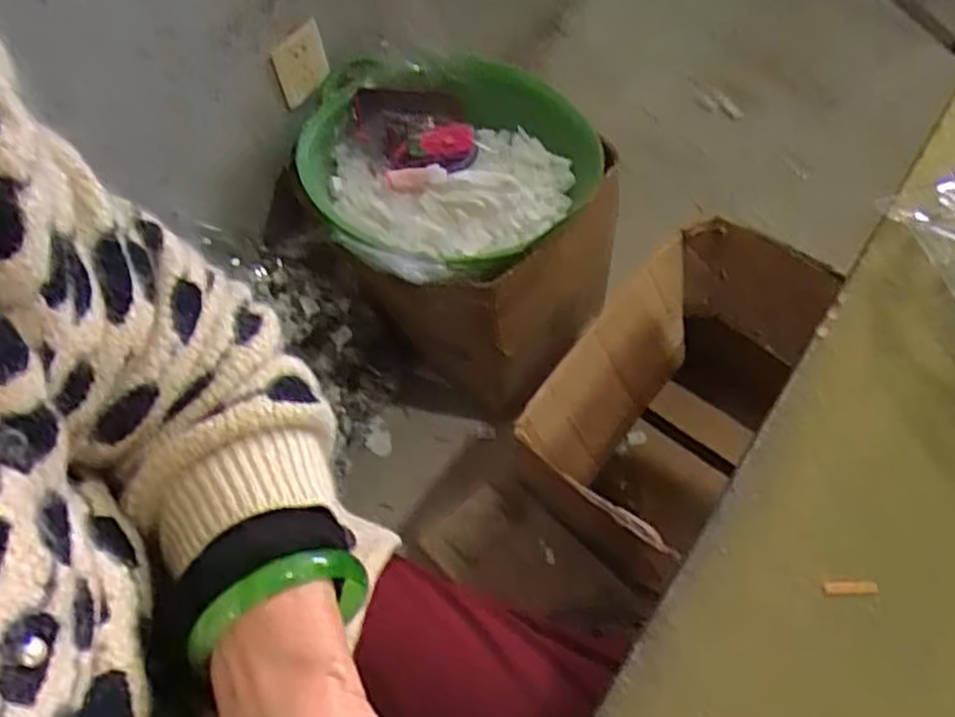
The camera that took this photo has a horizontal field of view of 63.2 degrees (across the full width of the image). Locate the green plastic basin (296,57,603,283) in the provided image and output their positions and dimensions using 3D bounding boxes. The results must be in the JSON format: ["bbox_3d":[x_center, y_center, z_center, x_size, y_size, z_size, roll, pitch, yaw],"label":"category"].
[{"bbox_3d":[-0.044,-0.267,1.021,0.359,0.106,0.386,-2,59,3],"label":"green plastic basin"}]

